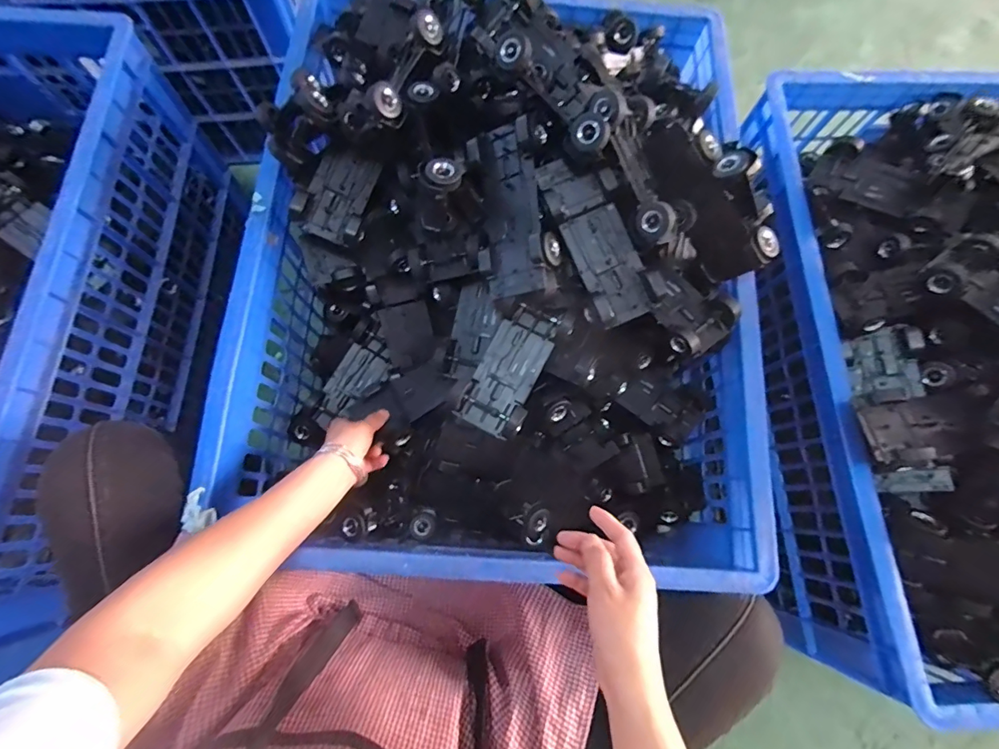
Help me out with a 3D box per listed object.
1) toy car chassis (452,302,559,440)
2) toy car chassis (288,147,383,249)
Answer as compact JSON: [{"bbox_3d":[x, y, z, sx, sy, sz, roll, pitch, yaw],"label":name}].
[{"bbox_3d":[0.014,-0.004,0.535,0.075,0.030,0.148,28,75,5],"label":"toy car chassis"},{"bbox_3d":[-0.197,-0.223,0.559,0.074,0.023,0.113,19,82,-15],"label":"toy car chassis"}]

